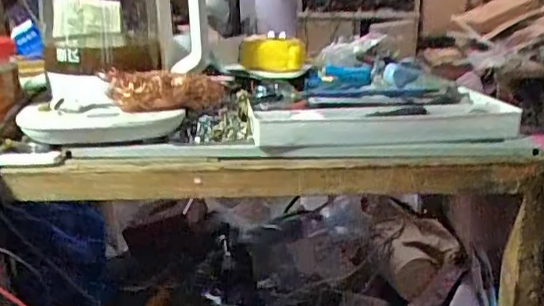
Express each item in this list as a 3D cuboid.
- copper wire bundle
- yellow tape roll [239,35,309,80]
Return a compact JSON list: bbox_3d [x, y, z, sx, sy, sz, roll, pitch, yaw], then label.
[{"bbox_3d":[-0.107,-0.067,0.607,0.128,0.045,0.035,-9,21,-25],"label":"copper wire bundle"},{"bbox_3d":[0.003,-0.121,0.719,0.090,0.044,0.072,-1,19,-1],"label":"yellow tape roll"}]

